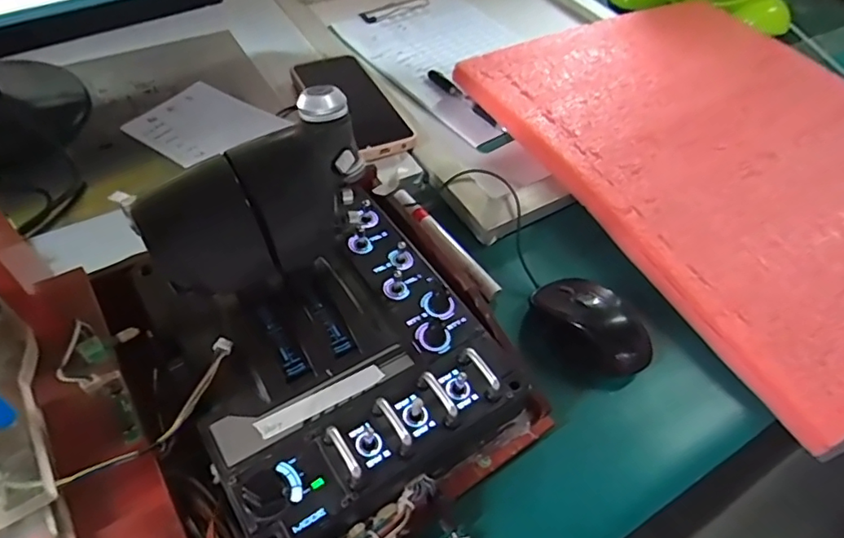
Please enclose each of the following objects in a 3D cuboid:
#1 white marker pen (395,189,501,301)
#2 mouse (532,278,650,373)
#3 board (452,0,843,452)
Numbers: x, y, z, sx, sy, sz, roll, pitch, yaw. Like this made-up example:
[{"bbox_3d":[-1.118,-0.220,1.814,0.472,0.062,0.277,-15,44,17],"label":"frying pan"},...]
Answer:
[{"bbox_3d":[0.021,-0.024,0.480,0.017,0.016,0.136,-27,58,-24],"label":"white marker pen"},{"bbox_3d":[0.137,0.044,0.426,0.060,0.032,0.095,-31,60,-26],"label":"mouse"},{"bbox_3d":[0.344,-0.135,0.555,0.416,0.034,0.485,-23,61,-22],"label":"board"}]

